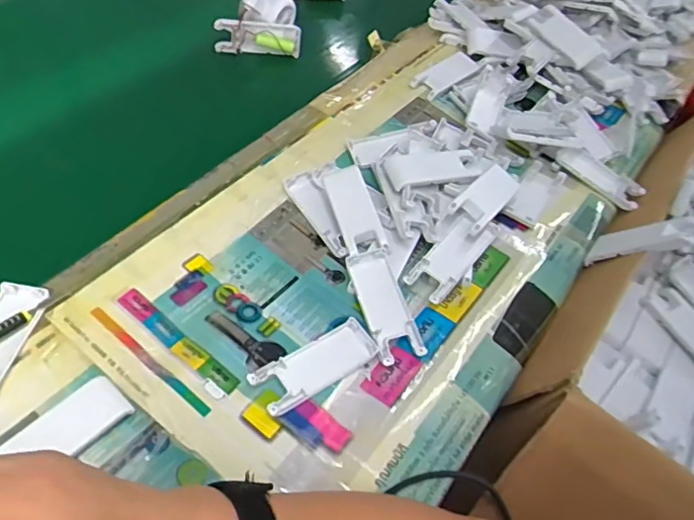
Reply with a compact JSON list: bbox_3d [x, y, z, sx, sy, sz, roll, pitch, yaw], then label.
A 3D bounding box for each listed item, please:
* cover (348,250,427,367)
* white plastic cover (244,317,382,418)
[{"bbox_3d":[0.032,0.037,0.484,0.037,0.013,0.106,-9,56,-18],"label":"cover"},{"bbox_3d":[-0.024,0.082,0.448,0.103,0.009,0.040,-25,62,-27],"label":"white plastic cover"}]

